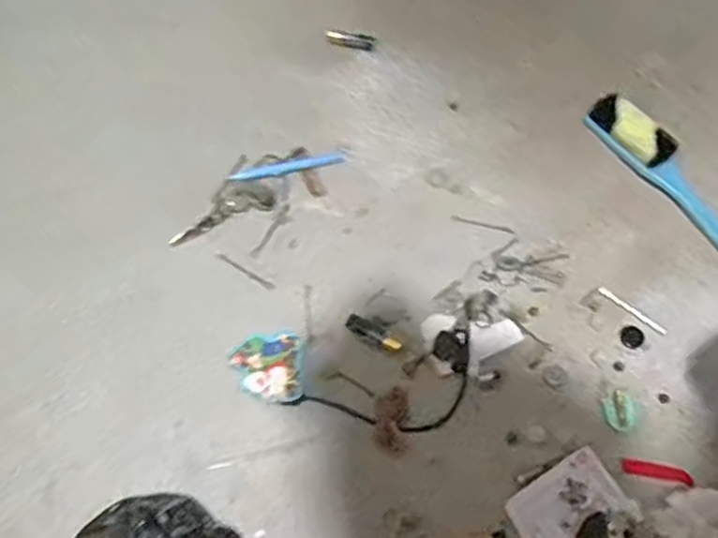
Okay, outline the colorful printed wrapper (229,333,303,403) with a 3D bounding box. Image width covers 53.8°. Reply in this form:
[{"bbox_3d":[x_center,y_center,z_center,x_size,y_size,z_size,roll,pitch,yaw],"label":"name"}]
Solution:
[{"bbox_3d":[-0.072,0.077,0.552,0.055,0.013,0.056,2,61,-3],"label":"colorful printed wrapper"}]

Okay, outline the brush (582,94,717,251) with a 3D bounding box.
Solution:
[{"bbox_3d":[0.306,-0.080,0.659,0.043,0.029,0.224,-32,68,-20],"label":"brush"}]

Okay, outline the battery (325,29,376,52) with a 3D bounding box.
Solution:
[{"bbox_3d":[-0.010,-0.235,0.731,0.049,0.017,0.015,17,61,5],"label":"battery"}]

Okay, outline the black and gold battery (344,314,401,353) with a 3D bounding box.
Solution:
[{"bbox_3d":[0.012,0.052,0.571,0.048,0.012,0.013,29,63,12],"label":"black and gold battery"}]

